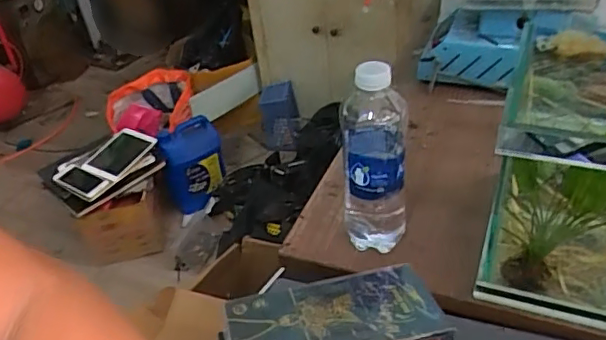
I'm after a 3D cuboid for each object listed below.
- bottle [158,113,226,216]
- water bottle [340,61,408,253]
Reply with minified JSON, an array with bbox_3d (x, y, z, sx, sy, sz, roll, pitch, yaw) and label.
[{"bbox_3d":[-0.346,-0.007,1.827,0.192,0.252,0.110,-17,38,-14],"label":"bottle"},{"bbox_3d":[0.071,-0.009,0.579,0.065,0.210,0.069,-2,37,7],"label":"water bottle"}]

